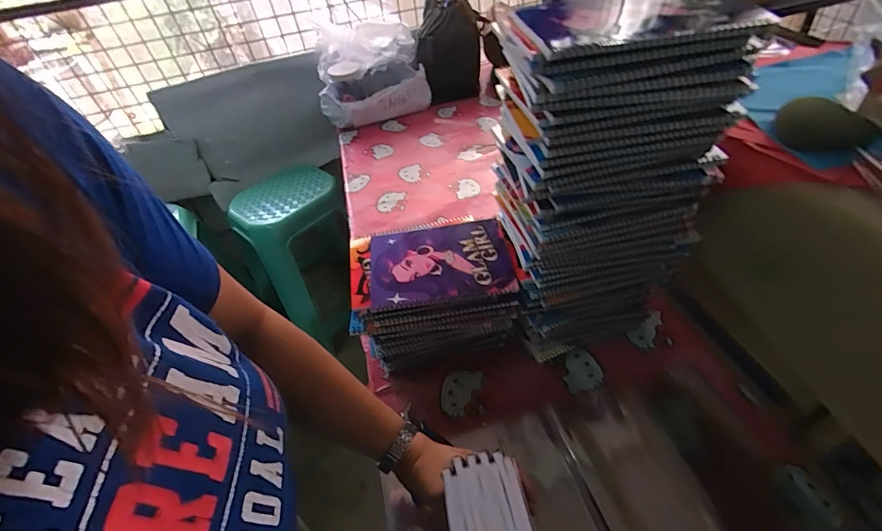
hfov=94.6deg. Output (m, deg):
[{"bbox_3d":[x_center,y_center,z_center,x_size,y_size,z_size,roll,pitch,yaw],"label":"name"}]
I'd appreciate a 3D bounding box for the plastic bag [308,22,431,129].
[{"bbox_3d":[-0.213,-0.591,1.257,0.329,0.246,0.248,-13,44,-6],"label":"plastic bag"}]

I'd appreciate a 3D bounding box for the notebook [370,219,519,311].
[{"bbox_3d":[-0.004,-0.008,0.593,0.195,0.011,0.151,-8,44,-1],"label":"notebook"}]

